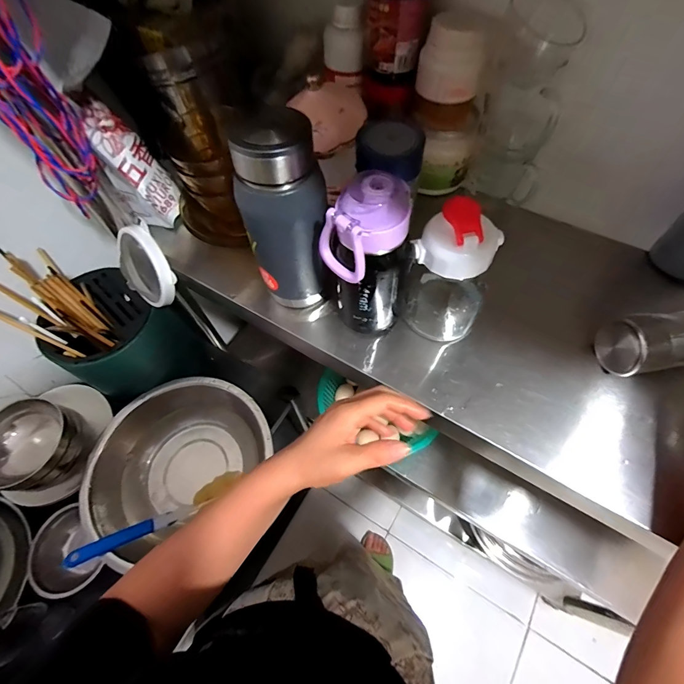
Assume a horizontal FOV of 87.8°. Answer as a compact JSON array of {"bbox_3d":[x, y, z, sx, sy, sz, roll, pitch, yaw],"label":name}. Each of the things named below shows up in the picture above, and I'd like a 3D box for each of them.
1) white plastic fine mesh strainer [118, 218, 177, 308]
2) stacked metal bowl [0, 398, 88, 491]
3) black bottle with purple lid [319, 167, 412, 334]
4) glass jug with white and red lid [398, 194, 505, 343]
[{"bbox_3d":[-0.292,-0.116,0.530,0.127,0.123,0.024,26,40,28],"label":"white plastic fine mesh strainer"},{"bbox_3d":[-0.499,0.170,0.574,0.116,0.068,0.138,13,63,10],"label":"stacked metal bowl"},{"bbox_3d":[0.025,-0.079,0.389,0.088,0.183,0.073,4,61,5],"label":"black bottle with purple lid"},{"bbox_3d":[0.125,-0.075,0.414,0.090,0.180,0.084,-1,61,2],"label":"glass jug with white and red lid"}]

